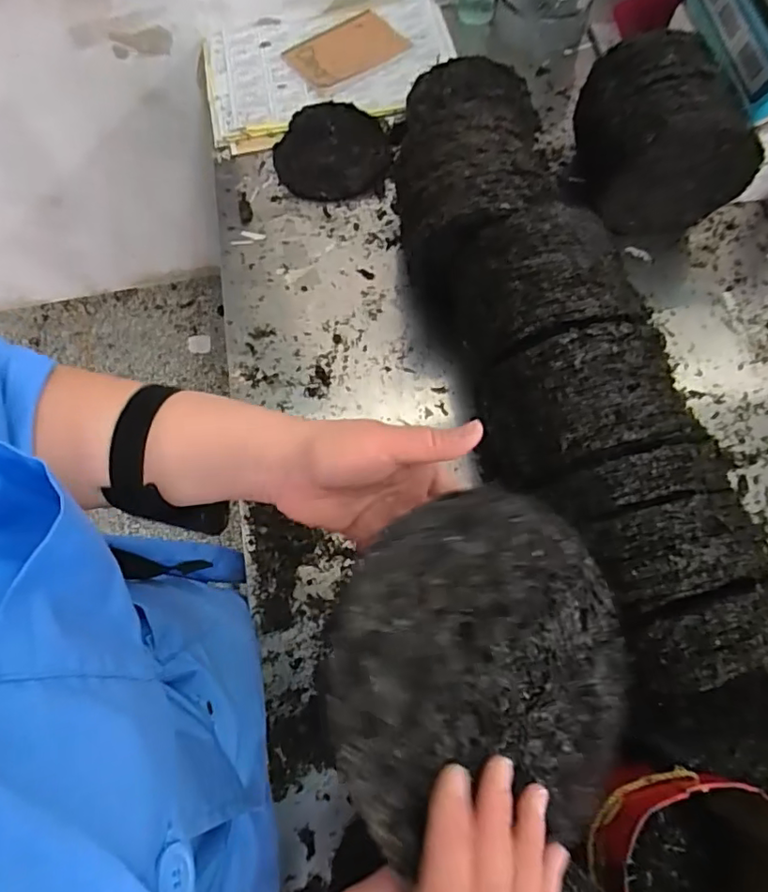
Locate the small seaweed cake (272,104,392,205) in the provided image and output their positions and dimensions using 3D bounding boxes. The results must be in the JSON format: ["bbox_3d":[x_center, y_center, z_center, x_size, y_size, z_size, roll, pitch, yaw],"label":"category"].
[{"bbox_3d":[-0.088,-0.508,0.942,0.194,0.024,0.199,0,68,1],"label":"small seaweed cake"}]

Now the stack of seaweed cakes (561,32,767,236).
[{"bbox_3d":[0.403,-0.450,0.816,0.165,0.194,0.214,-12,68,-4],"label":"stack of seaweed cakes"}]

